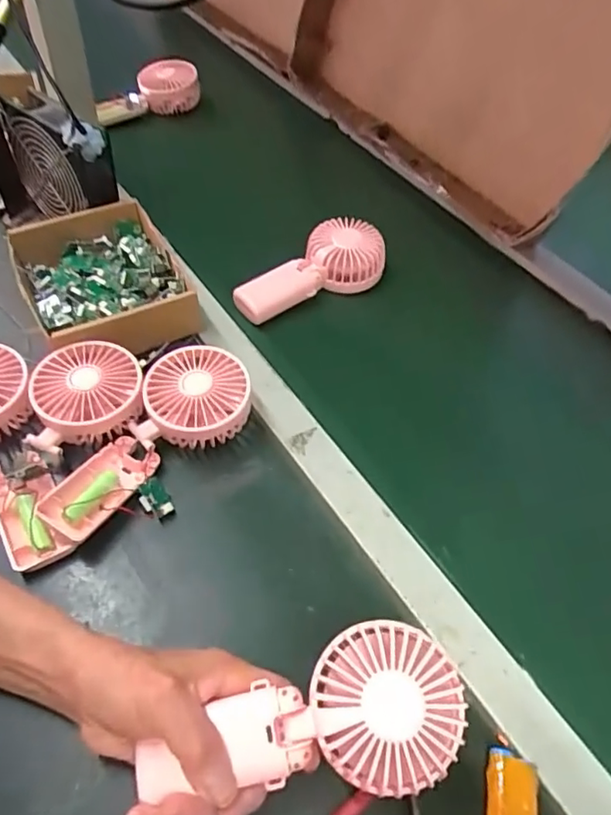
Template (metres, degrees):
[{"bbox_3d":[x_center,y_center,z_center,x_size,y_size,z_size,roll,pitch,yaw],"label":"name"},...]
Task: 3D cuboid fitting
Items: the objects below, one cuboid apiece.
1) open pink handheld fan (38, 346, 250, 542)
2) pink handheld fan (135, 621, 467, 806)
[{"bbox_3d":[-0.132,0.023,0.454,0.191,0.049,0.090,-33,61,-26],"label":"open pink handheld fan"},{"bbox_3d":[-0.002,0.181,0.310,0.179,0.033,0.080,-15,54,1],"label":"pink handheld fan"}]

